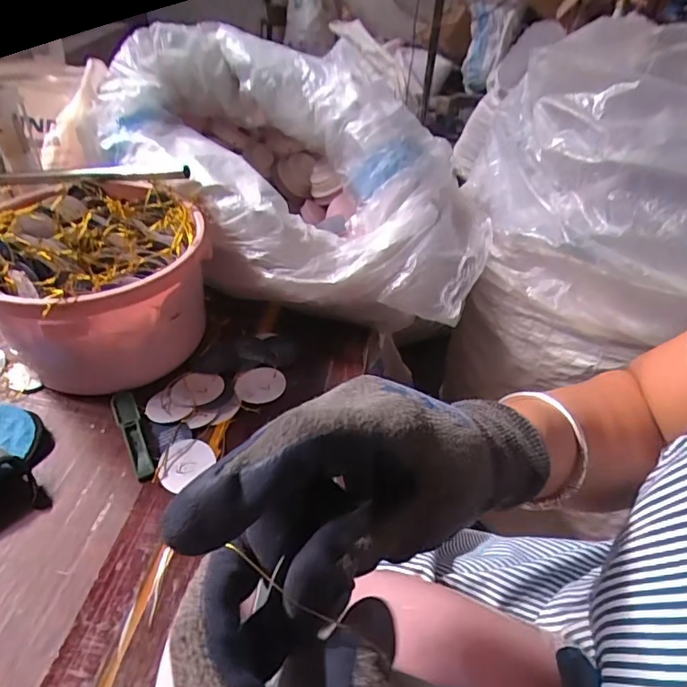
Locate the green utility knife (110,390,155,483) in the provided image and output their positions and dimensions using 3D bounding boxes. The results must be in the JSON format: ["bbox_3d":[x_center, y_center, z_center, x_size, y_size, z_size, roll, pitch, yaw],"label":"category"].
[{"bbox_3d":[-0.198,0.086,0.472,0.020,0.015,0.101,-19,49,-25],"label":"green utility knife"}]

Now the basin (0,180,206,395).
[{"bbox_3d":[-0.250,-0.064,0.529,0.205,0.144,0.205,3,43,-3],"label":"basin"}]

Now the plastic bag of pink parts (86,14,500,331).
[{"bbox_3d":[-0.071,-0.219,0.636,0.516,0.197,0.316,21,45,17],"label":"plastic bag of pink parts"}]

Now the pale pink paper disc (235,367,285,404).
[{"bbox_3d":[-0.089,0.045,0.537,0.052,0.005,0.047,0,43,-6],"label":"pale pink paper disc"}]

